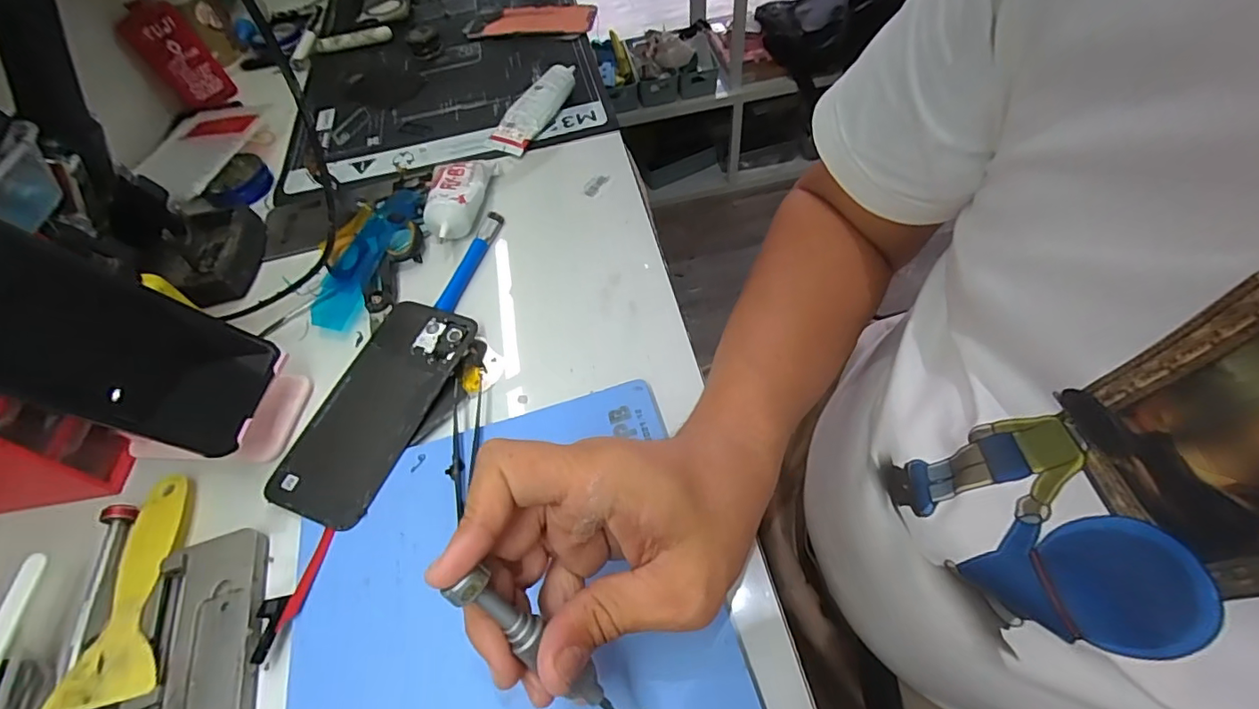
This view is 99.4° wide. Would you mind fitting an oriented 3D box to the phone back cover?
[{"bbox_3d":[-0.167,0.031,0.356,0.071,0.010,0.156,14,58,16],"label":"phone back cover"}]

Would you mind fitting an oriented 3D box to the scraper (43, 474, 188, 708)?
[{"bbox_3d":[-0.276,0.126,0.298,0.050,0.006,0.122,-15,55,-4],"label":"scraper"}]

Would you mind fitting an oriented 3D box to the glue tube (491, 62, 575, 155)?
[{"bbox_3d":[-0.088,-0.245,0.524,0.035,0.030,0.114,26,62,22],"label":"glue tube"}]

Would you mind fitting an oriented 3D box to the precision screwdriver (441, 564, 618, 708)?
[{"bbox_3d":[-0.032,0.123,0.216,0.015,0.116,0.013,-46,33,-24],"label":"precision screwdriver"}]

